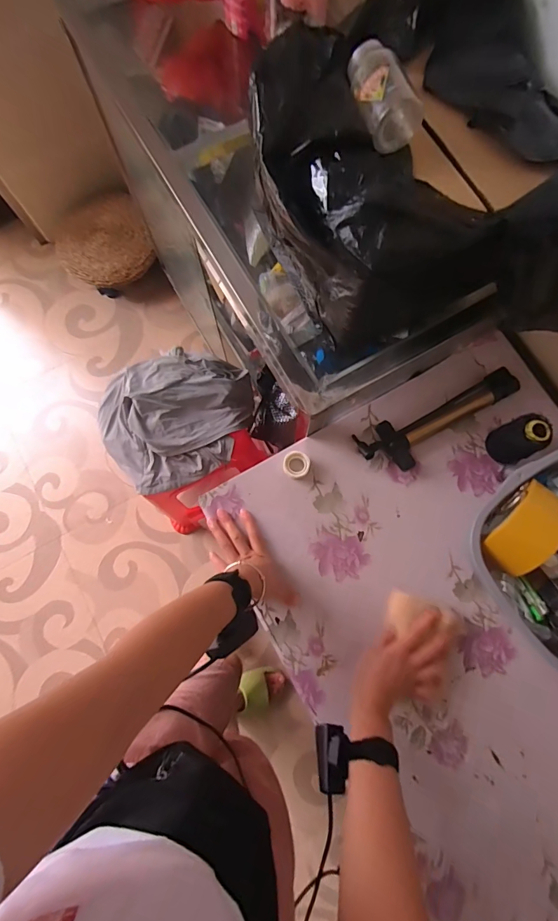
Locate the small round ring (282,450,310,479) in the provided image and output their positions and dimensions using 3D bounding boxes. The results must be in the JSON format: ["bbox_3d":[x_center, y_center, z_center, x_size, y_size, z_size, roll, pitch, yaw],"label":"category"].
[{"bbox_3d":[0.028,0.007,0.636,0.041,0.015,0.042,0,79,1],"label":"small round ring"}]

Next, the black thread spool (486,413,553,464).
[{"bbox_3d":[0.361,-0.031,0.597,0.047,0.097,0.057,-22,79,-4],"label":"black thread spool"}]

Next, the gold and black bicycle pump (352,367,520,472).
[{"bbox_3d":[0.260,-0.058,0.637,0.275,0.035,0.082,-24,79,-4],"label":"gold and black bicycle pump"}]

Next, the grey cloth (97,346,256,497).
[{"bbox_3d":[-0.231,-0.107,0.935,0.367,0.115,0.286,-35,80,-6],"label":"grey cloth"}]

